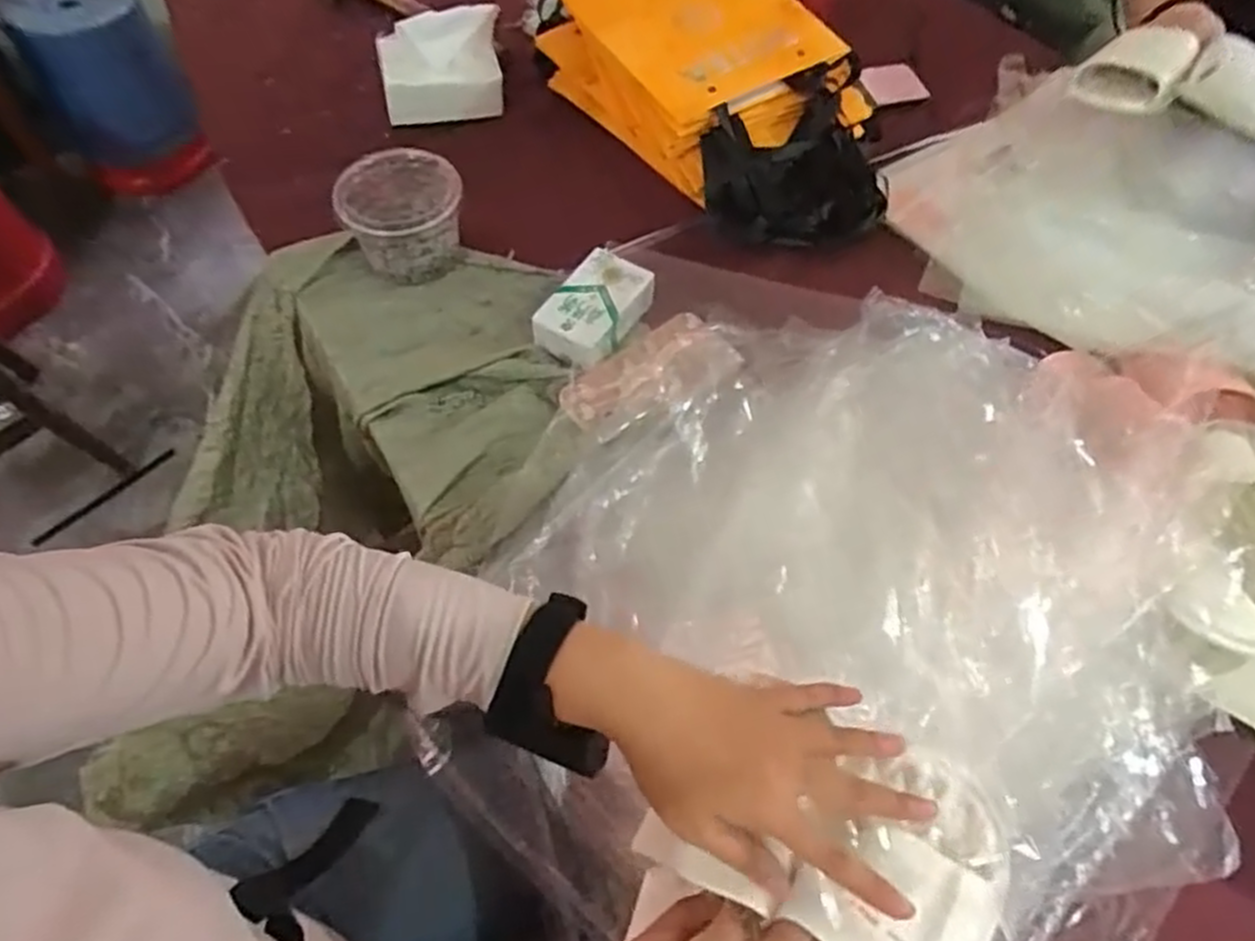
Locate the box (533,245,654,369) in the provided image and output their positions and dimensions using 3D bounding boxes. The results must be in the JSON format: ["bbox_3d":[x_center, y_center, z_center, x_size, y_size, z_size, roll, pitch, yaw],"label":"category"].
[{"bbox_3d":[-0.033,-0.150,0.701,0.069,0.033,0.113,31,62,15],"label":"box"}]

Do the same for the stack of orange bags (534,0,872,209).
[{"bbox_3d":[0.069,-0.467,0.840,0.230,0.143,0.355,-27,64,-18],"label":"stack of orange bags"}]

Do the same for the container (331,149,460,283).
[{"bbox_3d":[-0.216,-0.243,0.732,0.115,0.084,0.098,-19,61,-14],"label":"container"}]

